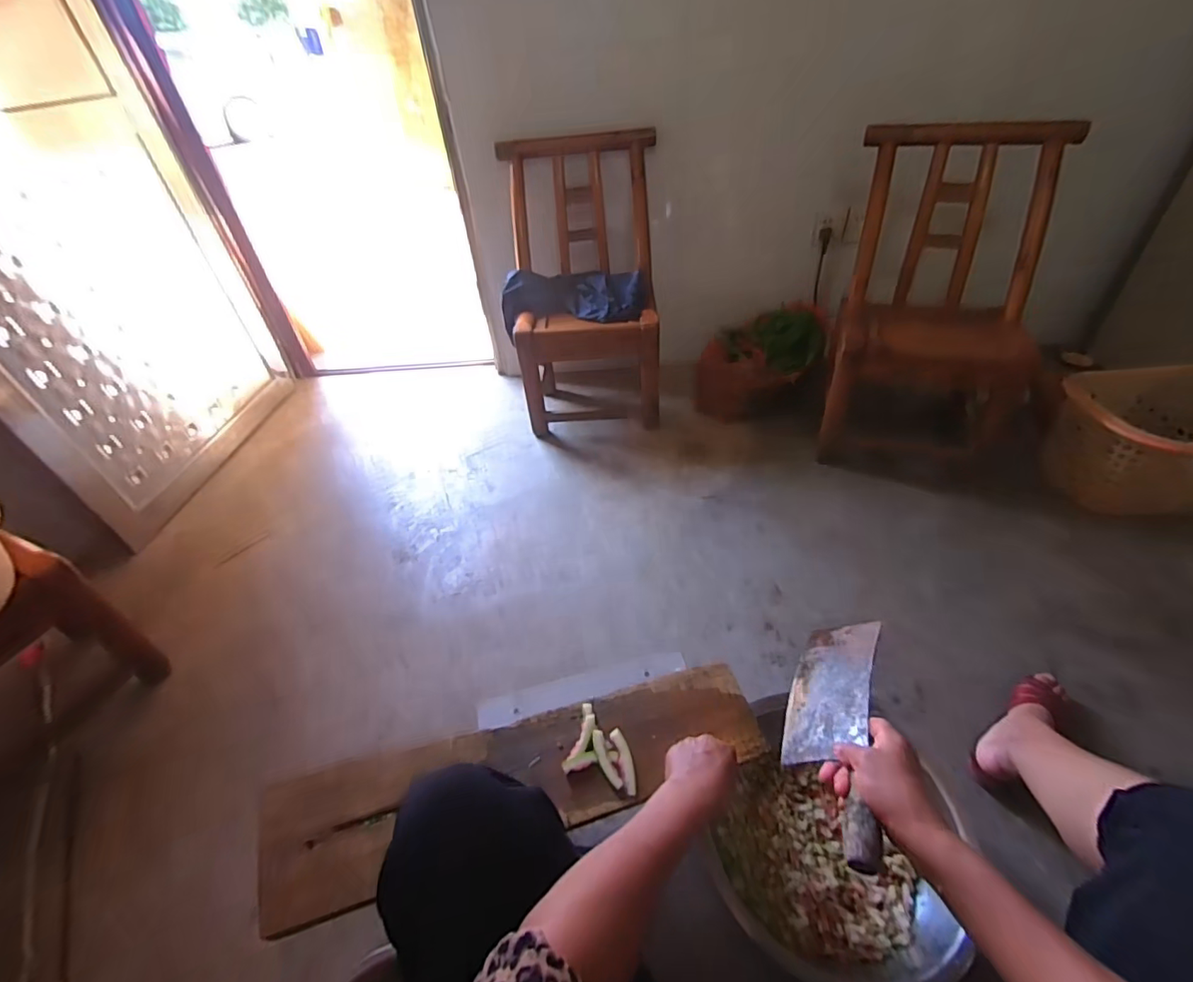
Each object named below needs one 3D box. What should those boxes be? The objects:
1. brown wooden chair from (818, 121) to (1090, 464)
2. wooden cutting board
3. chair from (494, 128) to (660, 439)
[{"bbox_3d":[0.804,-0.441,1.215,0.475,0.636,0.383,1,42,9],"label":"brown wooden chair"},{"bbox_3d":[-0.095,0.360,0.654,0.615,0.040,0.144,-14,42,-8],"label":"wooden cutting board"},{"bbox_3d":[-0.044,-0.540,1.415,0.390,0.651,0.359,-4,42,4],"label":"chair"}]

